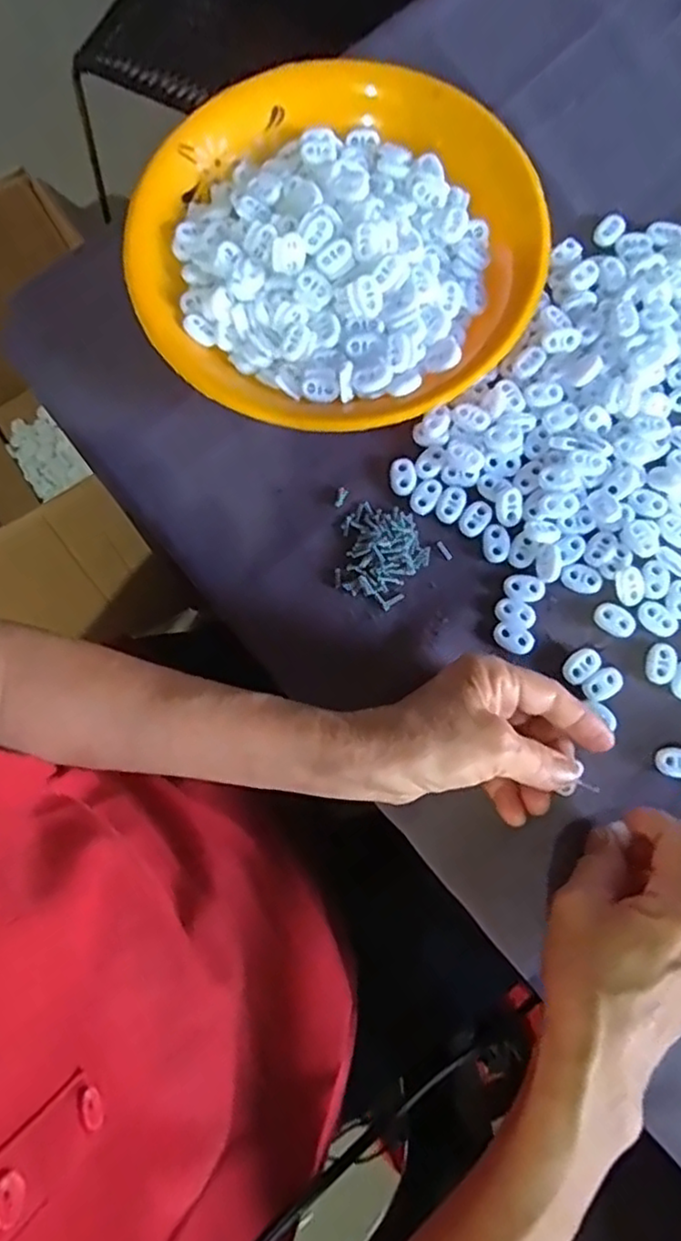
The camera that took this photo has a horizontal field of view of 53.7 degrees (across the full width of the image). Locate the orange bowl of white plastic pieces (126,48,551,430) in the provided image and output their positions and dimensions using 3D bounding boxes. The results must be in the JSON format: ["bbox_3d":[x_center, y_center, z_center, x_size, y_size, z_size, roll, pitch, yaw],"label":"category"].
[{"bbox_3d":[0.000,-0.225,0.404,0.233,0.039,0.233,0,78,1],"label":"orange bowl of white plastic pieces"}]

